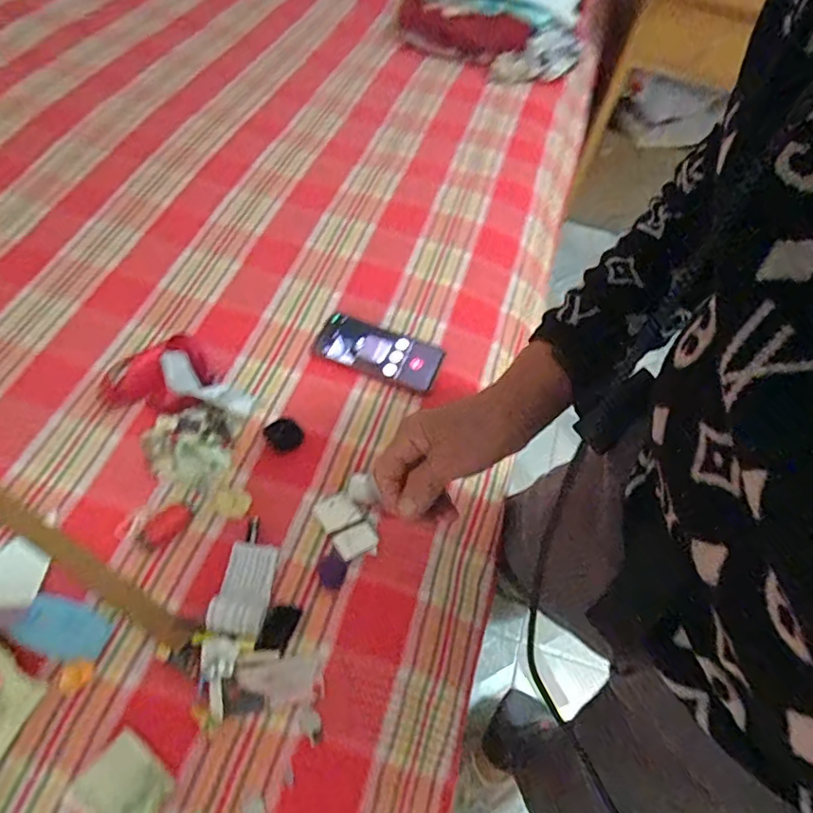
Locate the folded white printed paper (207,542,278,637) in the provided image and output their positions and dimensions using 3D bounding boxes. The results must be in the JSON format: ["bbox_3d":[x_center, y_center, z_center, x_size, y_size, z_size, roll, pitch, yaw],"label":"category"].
[{"bbox_3d":[-0.154,0.174,0.546,0.048,0.025,0.084,11,57,-1],"label":"folded white printed paper"}]

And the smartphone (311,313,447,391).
[{"bbox_3d":[-0.035,-0.078,0.736,0.158,0.010,0.079,22,57,6],"label":"smartphone"}]

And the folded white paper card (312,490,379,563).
[{"bbox_3d":[-0.065,0.125,0.604,0.043,0.008,0.073,-26,64,-22],"label":"folded white paper card"}]

